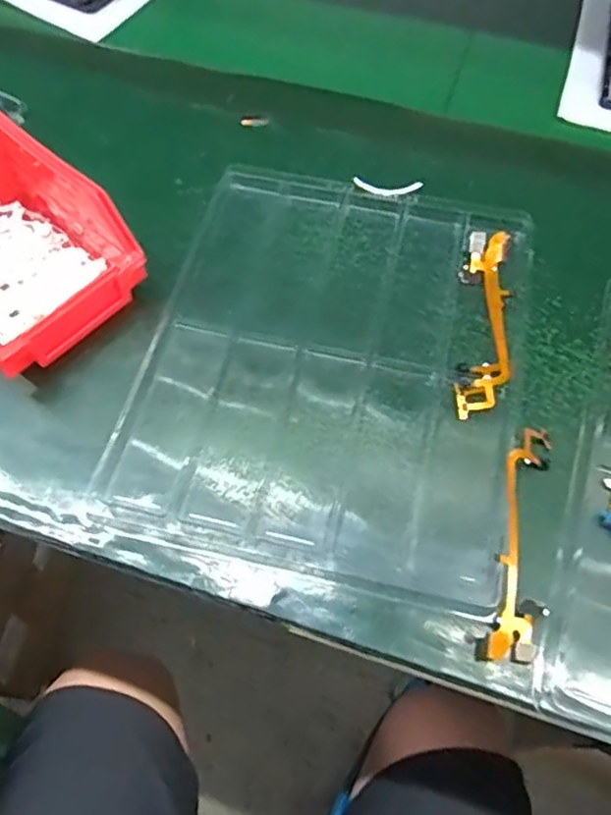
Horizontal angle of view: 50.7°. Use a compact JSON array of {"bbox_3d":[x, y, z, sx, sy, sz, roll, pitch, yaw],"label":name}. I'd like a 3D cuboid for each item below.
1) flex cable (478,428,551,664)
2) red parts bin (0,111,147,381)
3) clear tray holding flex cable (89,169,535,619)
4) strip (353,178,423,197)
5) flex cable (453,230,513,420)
[{"bbox_3d":[0.113,0.065,0.331,0.027,0.012,0.128,13,59,7],"label":"flex cable"},{"bbox_3d":[-0.179,-0.097,0.382,0.131,0.072,0.102,37,65,20],"label":"red parts bin"},{"bbox_3d":[0.021,-0.036,0.391,0.212,0.010,0.268,12,59,7],"label":"clear tray holding flex cable"},{"bbox_3d":[0.058,-0.154,0.455,0.047,0.005,0.014,3,59,1],"label":"strip"},{"bbox_3d":[0.112,-0.056,0.400,0.032,0.009,0.139,8,59,4],"label":"flex cable"}]

